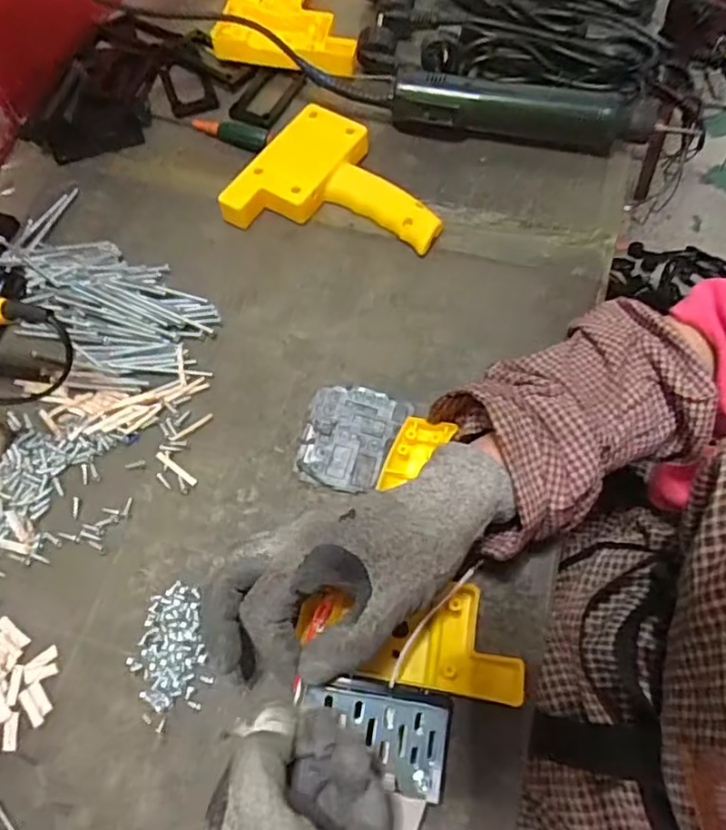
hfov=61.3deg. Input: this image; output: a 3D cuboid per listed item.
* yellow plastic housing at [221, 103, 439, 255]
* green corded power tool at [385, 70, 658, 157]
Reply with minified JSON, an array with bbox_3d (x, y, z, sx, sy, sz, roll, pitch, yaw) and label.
[{"bbox_3d":[-0.017,-0.192,0.494,0.164,0.030,0.109,11,66,5],"label":"yellow plastic housing"},{"bbox_3d":[0.131,-0.251,0.511,0.212,0.041,0.044,6,66,3],"label":"green corded power tool"}]

